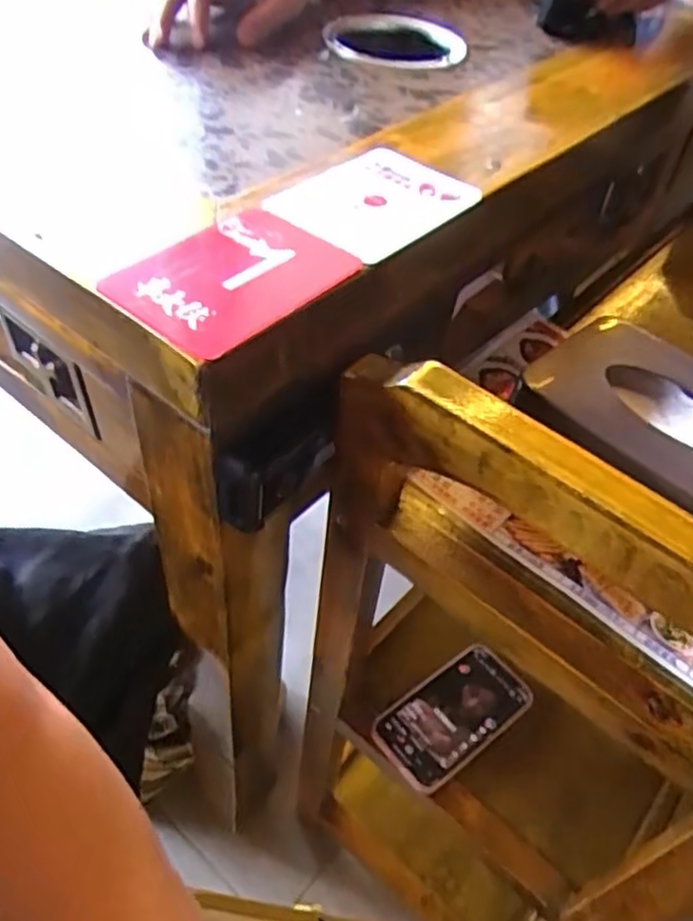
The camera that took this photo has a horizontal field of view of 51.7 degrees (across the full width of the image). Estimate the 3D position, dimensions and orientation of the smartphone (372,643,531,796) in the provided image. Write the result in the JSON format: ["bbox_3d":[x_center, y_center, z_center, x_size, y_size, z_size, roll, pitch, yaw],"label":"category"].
[{"bbox_3d":[0.094,0.224,0.632,0.141,0.010,0.076,-29,57,-28],"label":"smartphone"}]

